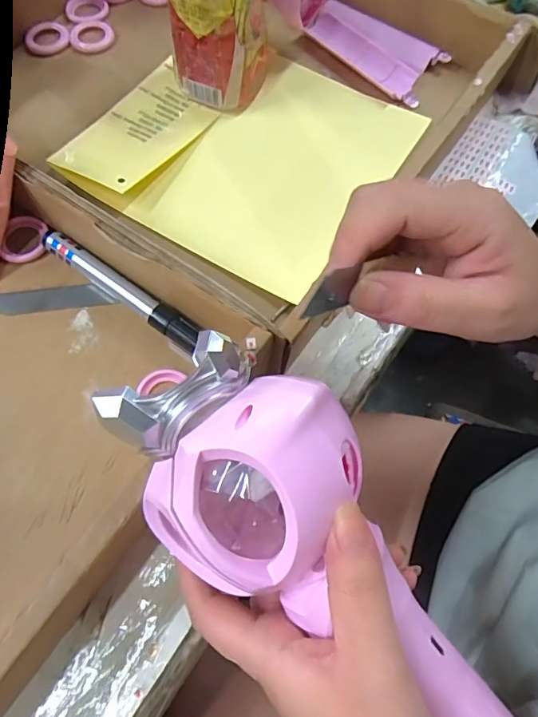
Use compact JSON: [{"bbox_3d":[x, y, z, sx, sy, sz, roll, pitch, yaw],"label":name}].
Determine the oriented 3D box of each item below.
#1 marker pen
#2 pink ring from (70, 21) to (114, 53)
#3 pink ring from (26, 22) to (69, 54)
[{"bbox_3d":[-0.099,-0.047,0.323,0.131,0.014,0.016,35,72,11],"label":"marker pen"},{"bbox_3d":[-0.156,-0.285,0.426,0.037,0.004,0.040,1,68,-2],"label":"pink ring"},{"bbox_3d":[-0.194,-0.280,0.421,0.037,0.004,0.037,1,68,-2],"label":"pink ring"}]

